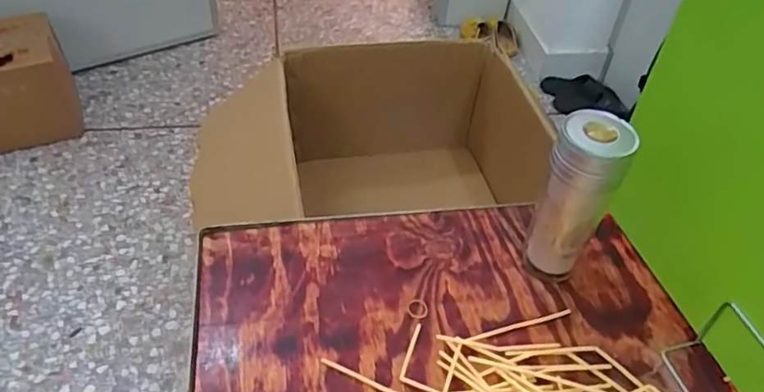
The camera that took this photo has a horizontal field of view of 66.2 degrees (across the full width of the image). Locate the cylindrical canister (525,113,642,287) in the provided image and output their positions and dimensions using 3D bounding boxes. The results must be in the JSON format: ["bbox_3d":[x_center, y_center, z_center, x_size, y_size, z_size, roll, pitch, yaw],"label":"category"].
[{"bbox_3d":[0.190,0.007,0.583,0.065,0.186,0.051,20,47,16],"label":"cylindrical canister"}]

